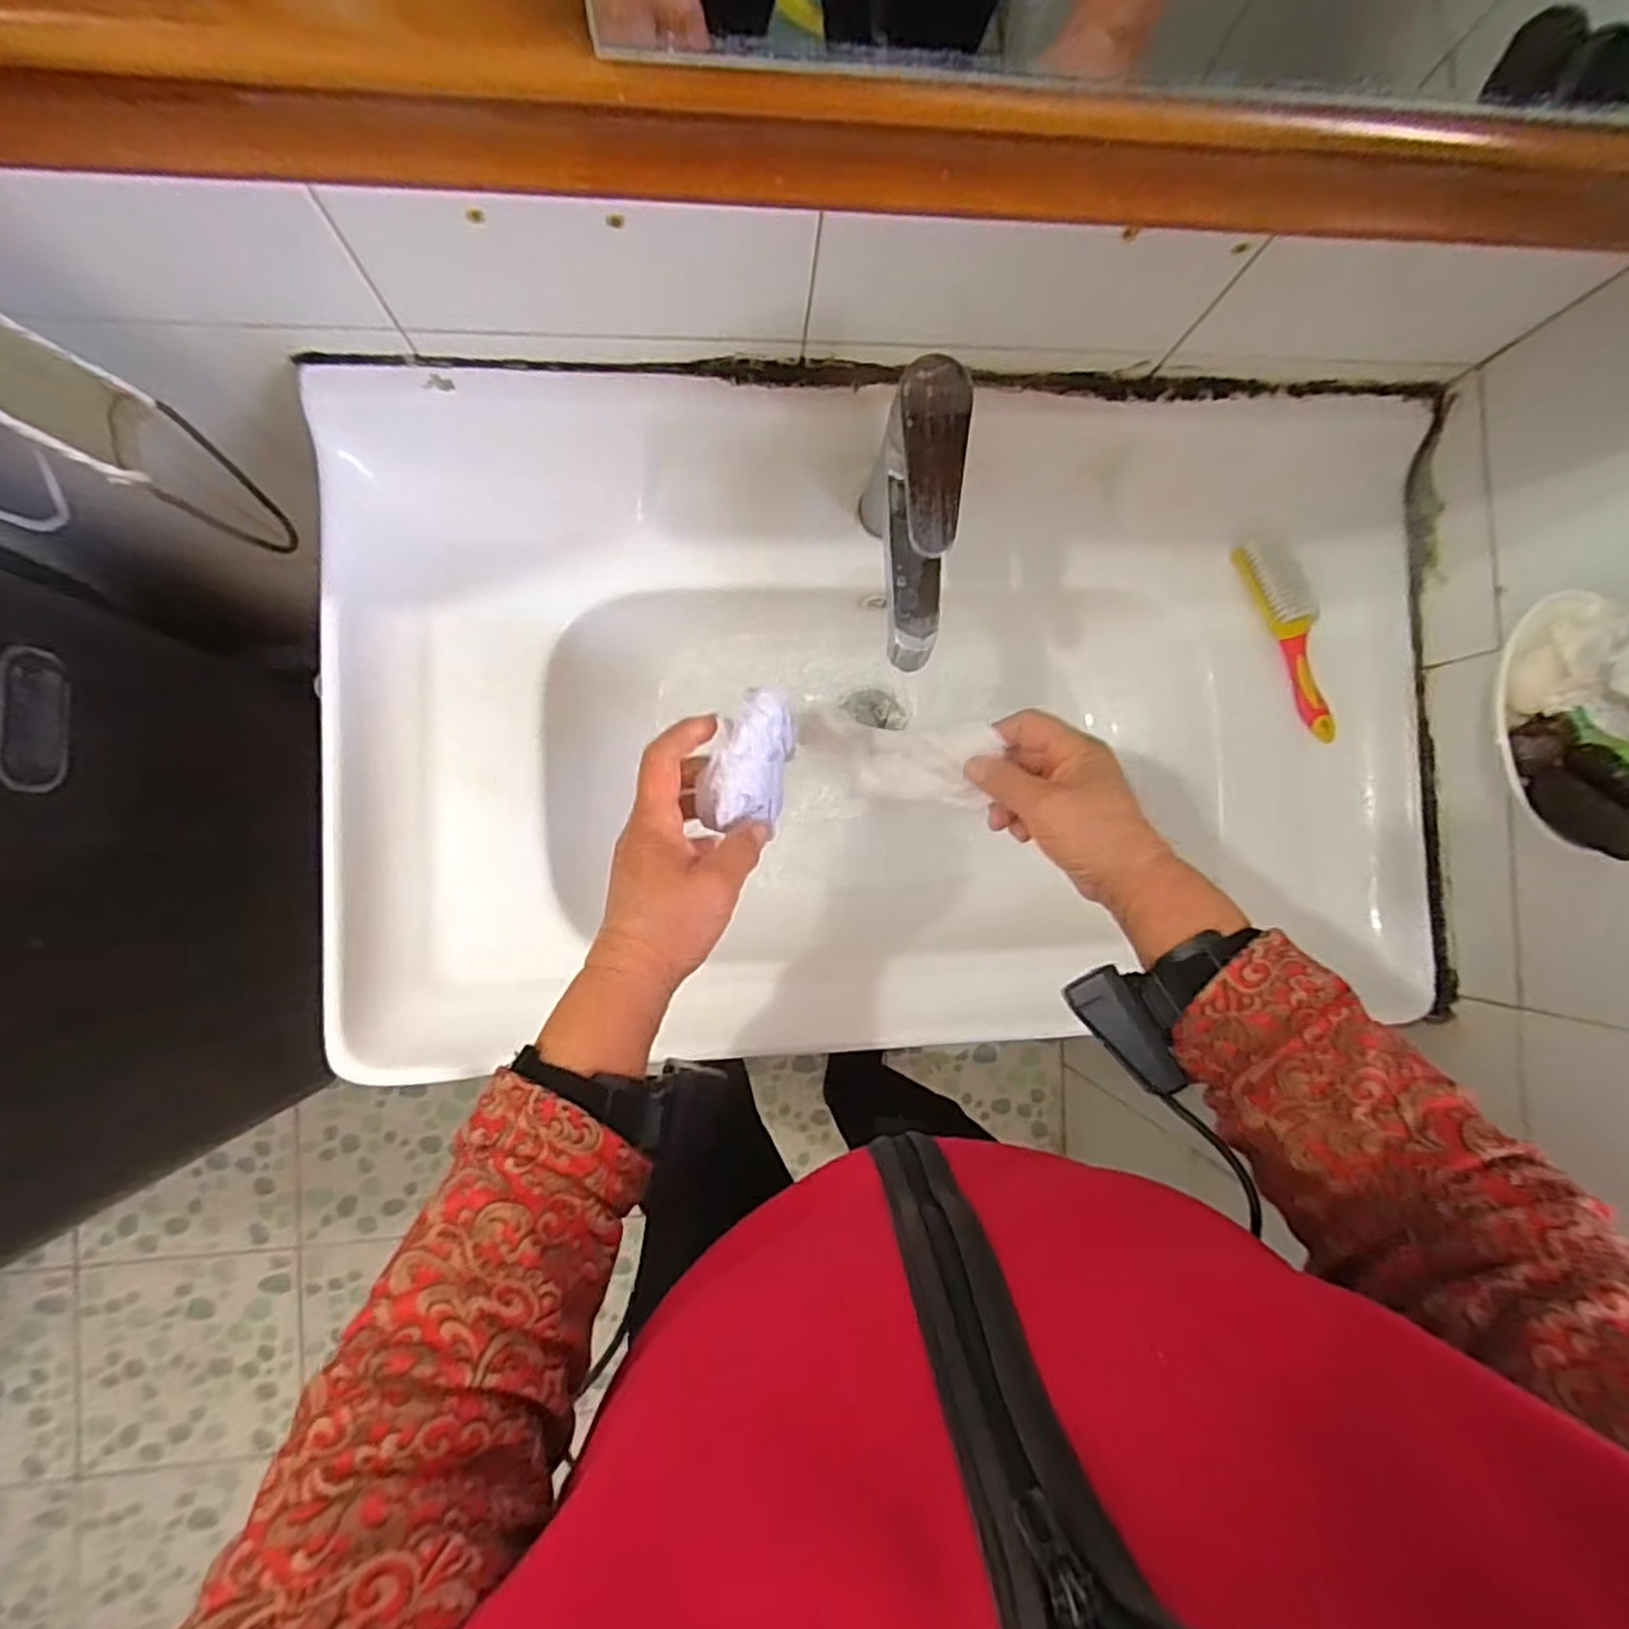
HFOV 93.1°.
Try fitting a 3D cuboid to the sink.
[{"bbox_3d":[0.067,-0.069,0.630,0.803,0.180,0.473,-2,88,-6],"label":"sink"}]

